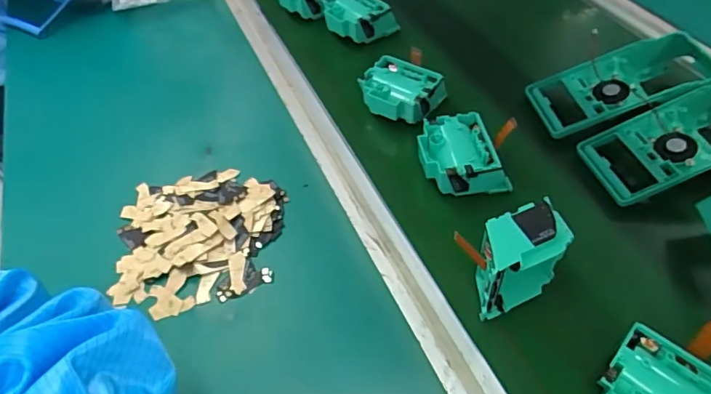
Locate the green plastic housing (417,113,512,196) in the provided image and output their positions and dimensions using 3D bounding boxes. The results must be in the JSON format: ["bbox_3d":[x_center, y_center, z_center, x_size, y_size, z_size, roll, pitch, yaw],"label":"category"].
[{"bbox_3d":[0.097,-0.037,0.476,0.070,0.041,0.077,-8,49,-3],"label":"green plastic housing"}]

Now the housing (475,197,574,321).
[{"bbox_3d":[0.121,0.049,0.380,0.072,0.076,0.038,-21,51,-14],"label":"housing"}]

